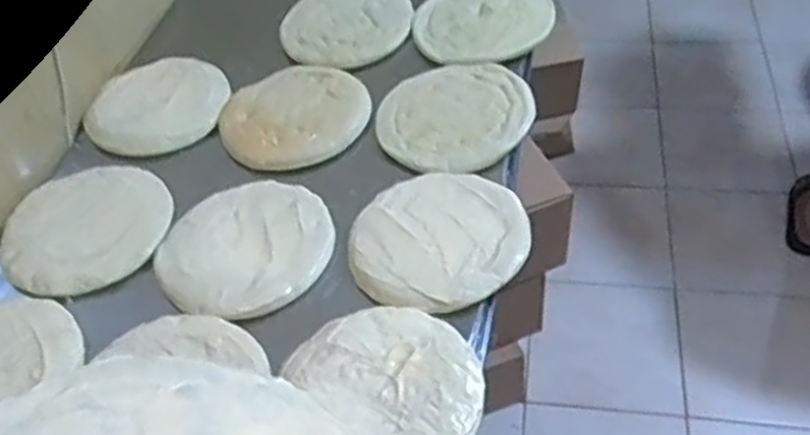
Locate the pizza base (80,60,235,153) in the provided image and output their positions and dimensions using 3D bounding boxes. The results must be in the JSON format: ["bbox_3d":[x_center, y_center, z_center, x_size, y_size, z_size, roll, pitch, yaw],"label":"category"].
[{"bbox_3d":[-0.348,-0.169,1.092,0.177,0.019,0.206,26,56,27],"label":"pizza base"}]

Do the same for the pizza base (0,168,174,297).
[{"bbox_3d":[-0.394,0.010,0.939,0.202,0.020,0.203,-3,48,4],"label":"pizza base"}]

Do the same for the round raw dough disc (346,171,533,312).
[{"bbox_3d":[0.038,0.015,0.850,0.190,0.013,0.194,-3,48,4],"label":"round raw dough disc"}]

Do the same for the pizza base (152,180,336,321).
[{"bbox_3d":[-0.182,0.034,0.881,0.199,0.019,0.187,-3,48,4],"label":"pizza base"}]

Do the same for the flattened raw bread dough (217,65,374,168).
[{"bbox_3d":[-0.153,-0.148,1.049,0.203,0.013,0.199,-3,48,4],"label":"flattened raw bread dough"}]

